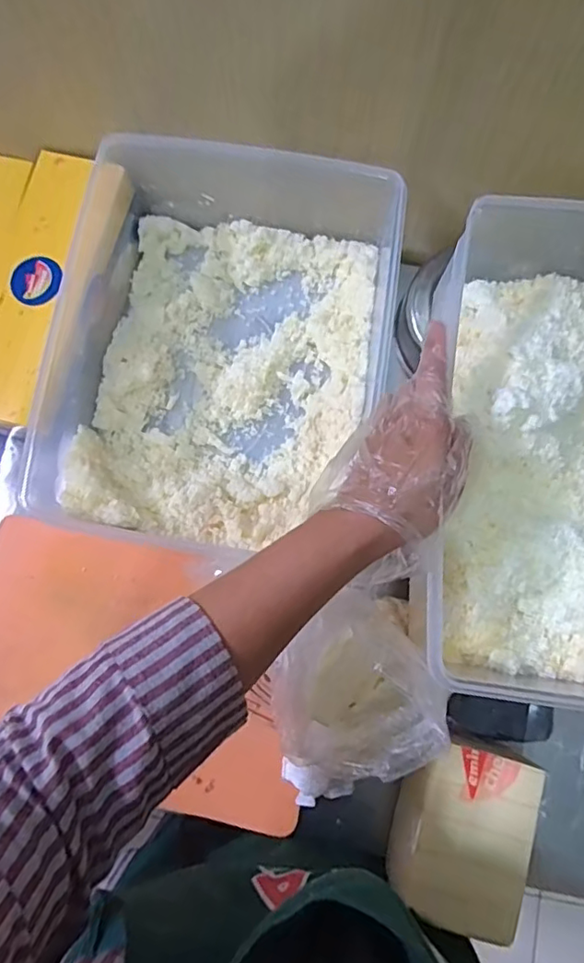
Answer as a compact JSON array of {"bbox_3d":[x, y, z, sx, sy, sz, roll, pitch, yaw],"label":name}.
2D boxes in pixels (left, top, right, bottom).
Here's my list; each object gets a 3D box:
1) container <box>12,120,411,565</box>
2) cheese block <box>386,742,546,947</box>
[{"bbox_3d":[-0.065,-0.122,0.535,0.272,0.119,0.367,8,80,2],"label":"container"},{"bbox_3d":[0.145,0.297,0.478,0.094,0.066,0.137,14,80,3],"label":"cheese block"}]

